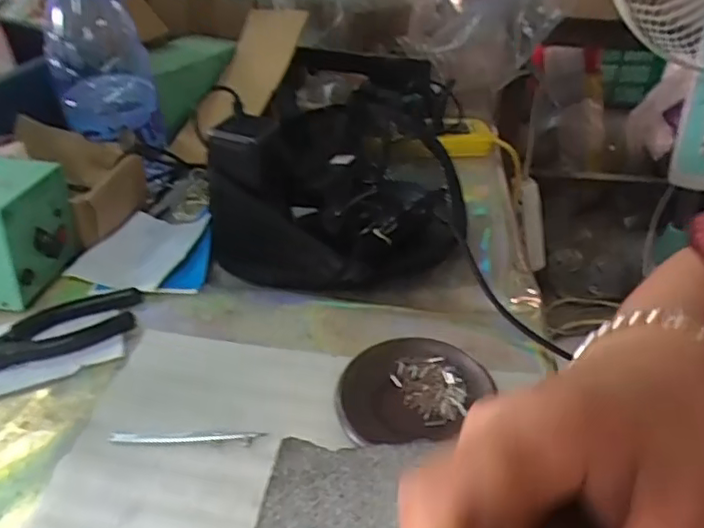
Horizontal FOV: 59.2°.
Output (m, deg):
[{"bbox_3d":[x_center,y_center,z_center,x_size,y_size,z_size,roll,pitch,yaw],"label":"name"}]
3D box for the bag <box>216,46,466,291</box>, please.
[{"bbox_3d":[-0.002,-0.121,0.646,0.231,0.120,0.306,5,37,7],"label":"bag"}]

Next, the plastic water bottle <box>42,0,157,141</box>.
[{"bbox_3d":[-0.271,-0.228,0.648,0.090,0.171,0.082,-5,37,-6],"label":"plastic water bottle"}]

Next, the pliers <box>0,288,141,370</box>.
[{"bbox_3d":[-0.257,0.056,0.506,0.161,0.011,0.062,-12,38,-15],"label":"pliers"}]

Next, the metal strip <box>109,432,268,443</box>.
[{"bbox_3d":[-0.115,0.120,0.432,0.108,0.004,0.008,0,37,0],"label":"metal strip"}]

